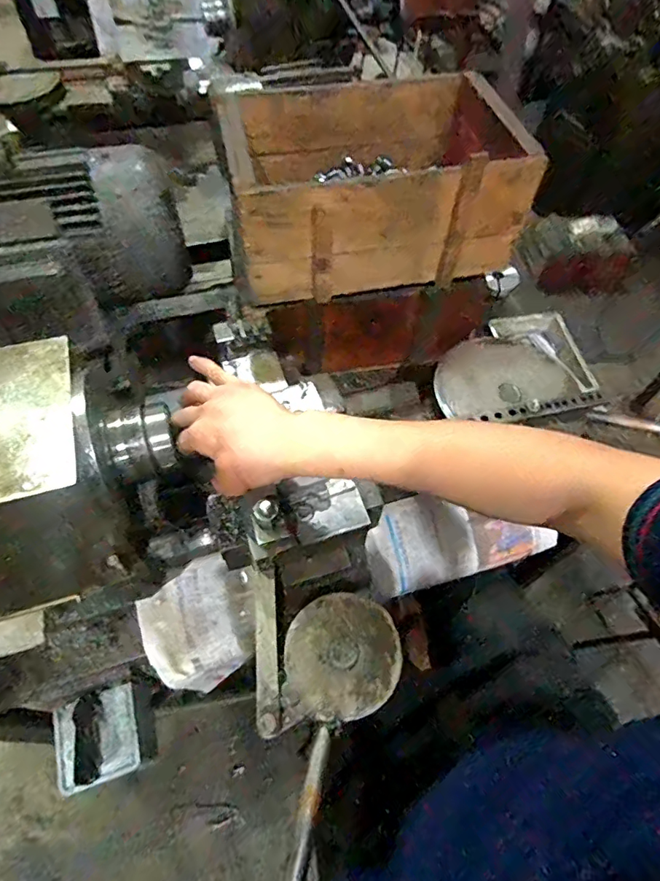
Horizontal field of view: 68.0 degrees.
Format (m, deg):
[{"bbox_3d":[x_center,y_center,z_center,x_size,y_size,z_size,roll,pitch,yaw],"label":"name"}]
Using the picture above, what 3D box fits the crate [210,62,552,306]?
[{"bbox_3d":[0.044,-0.341,0.652,0.350,0.144,0.247,-11,58,-10],"label":"crate"}]

